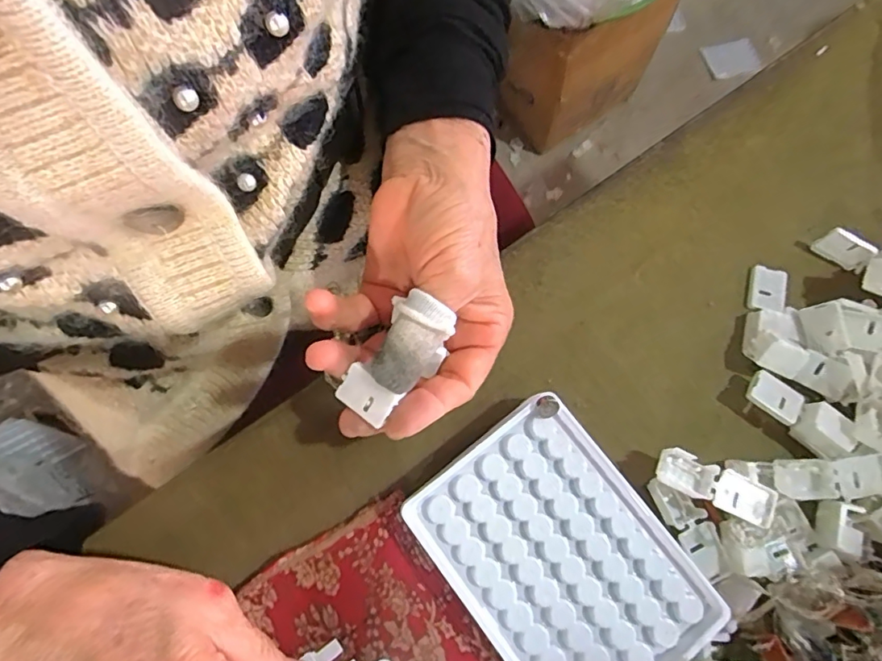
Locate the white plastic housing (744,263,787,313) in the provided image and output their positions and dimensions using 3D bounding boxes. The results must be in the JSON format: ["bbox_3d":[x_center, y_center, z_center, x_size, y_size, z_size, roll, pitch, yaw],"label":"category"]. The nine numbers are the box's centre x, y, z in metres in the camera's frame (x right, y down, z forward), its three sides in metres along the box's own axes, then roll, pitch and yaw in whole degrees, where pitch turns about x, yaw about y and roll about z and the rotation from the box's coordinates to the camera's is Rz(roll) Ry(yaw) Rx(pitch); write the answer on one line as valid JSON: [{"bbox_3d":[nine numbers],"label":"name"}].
[{"bbox_3d":[0.193,-0.025,0.304,0.020,0.005,0.029,17,77,5],"label":"white plastic housing"}]

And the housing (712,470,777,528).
[{"bbox_3d":[0.153,0.085,0.258,0.031,0.012,0.019,24,78,7],"label":"housing"}]

